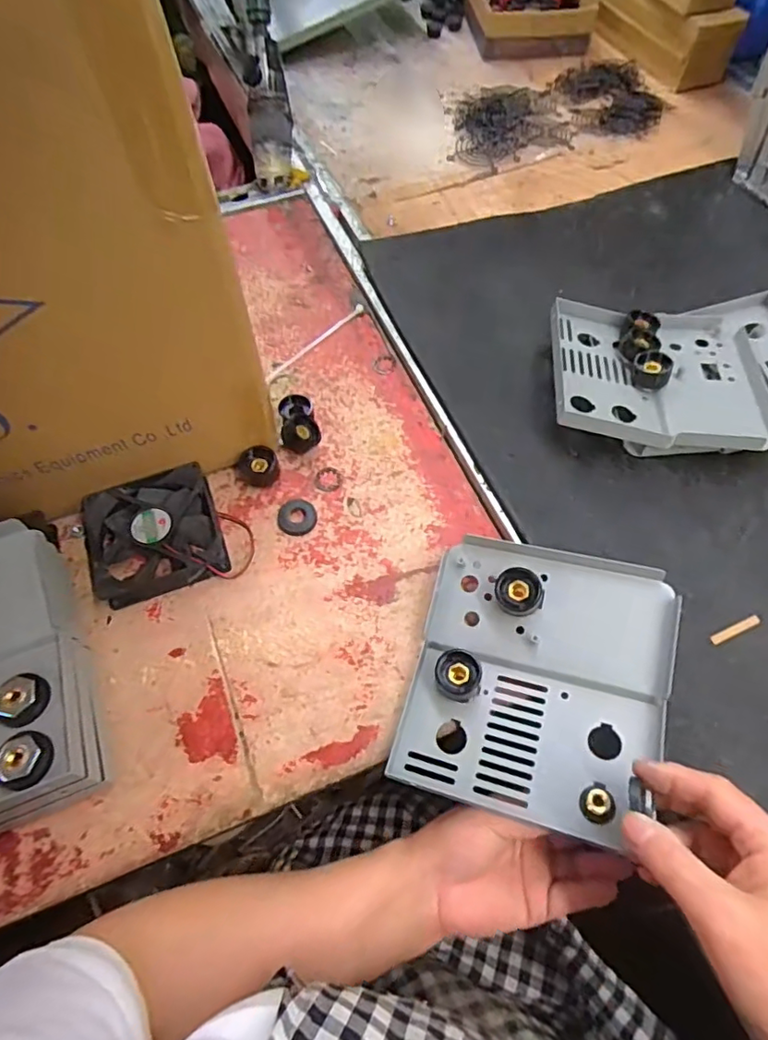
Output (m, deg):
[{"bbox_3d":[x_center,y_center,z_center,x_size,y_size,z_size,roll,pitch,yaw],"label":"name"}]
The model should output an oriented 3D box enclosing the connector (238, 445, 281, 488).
[{"bbox_3d":[-0.103,-0.043,0.464,0.032,0.024,0.023,-13,60,-3],"label":"connector"}]

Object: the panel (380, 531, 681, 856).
[{"bbox_3d":[0.101,0.101,0.372,0.155,0.039,0.169,12,62,11],"label":"panel"}]

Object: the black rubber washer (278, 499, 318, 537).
[{"bbox_3d":[-0.069,-0.003,0.453,0.032,0.004,0.031,-2,60,3],"label":"black rubber washer"}]

